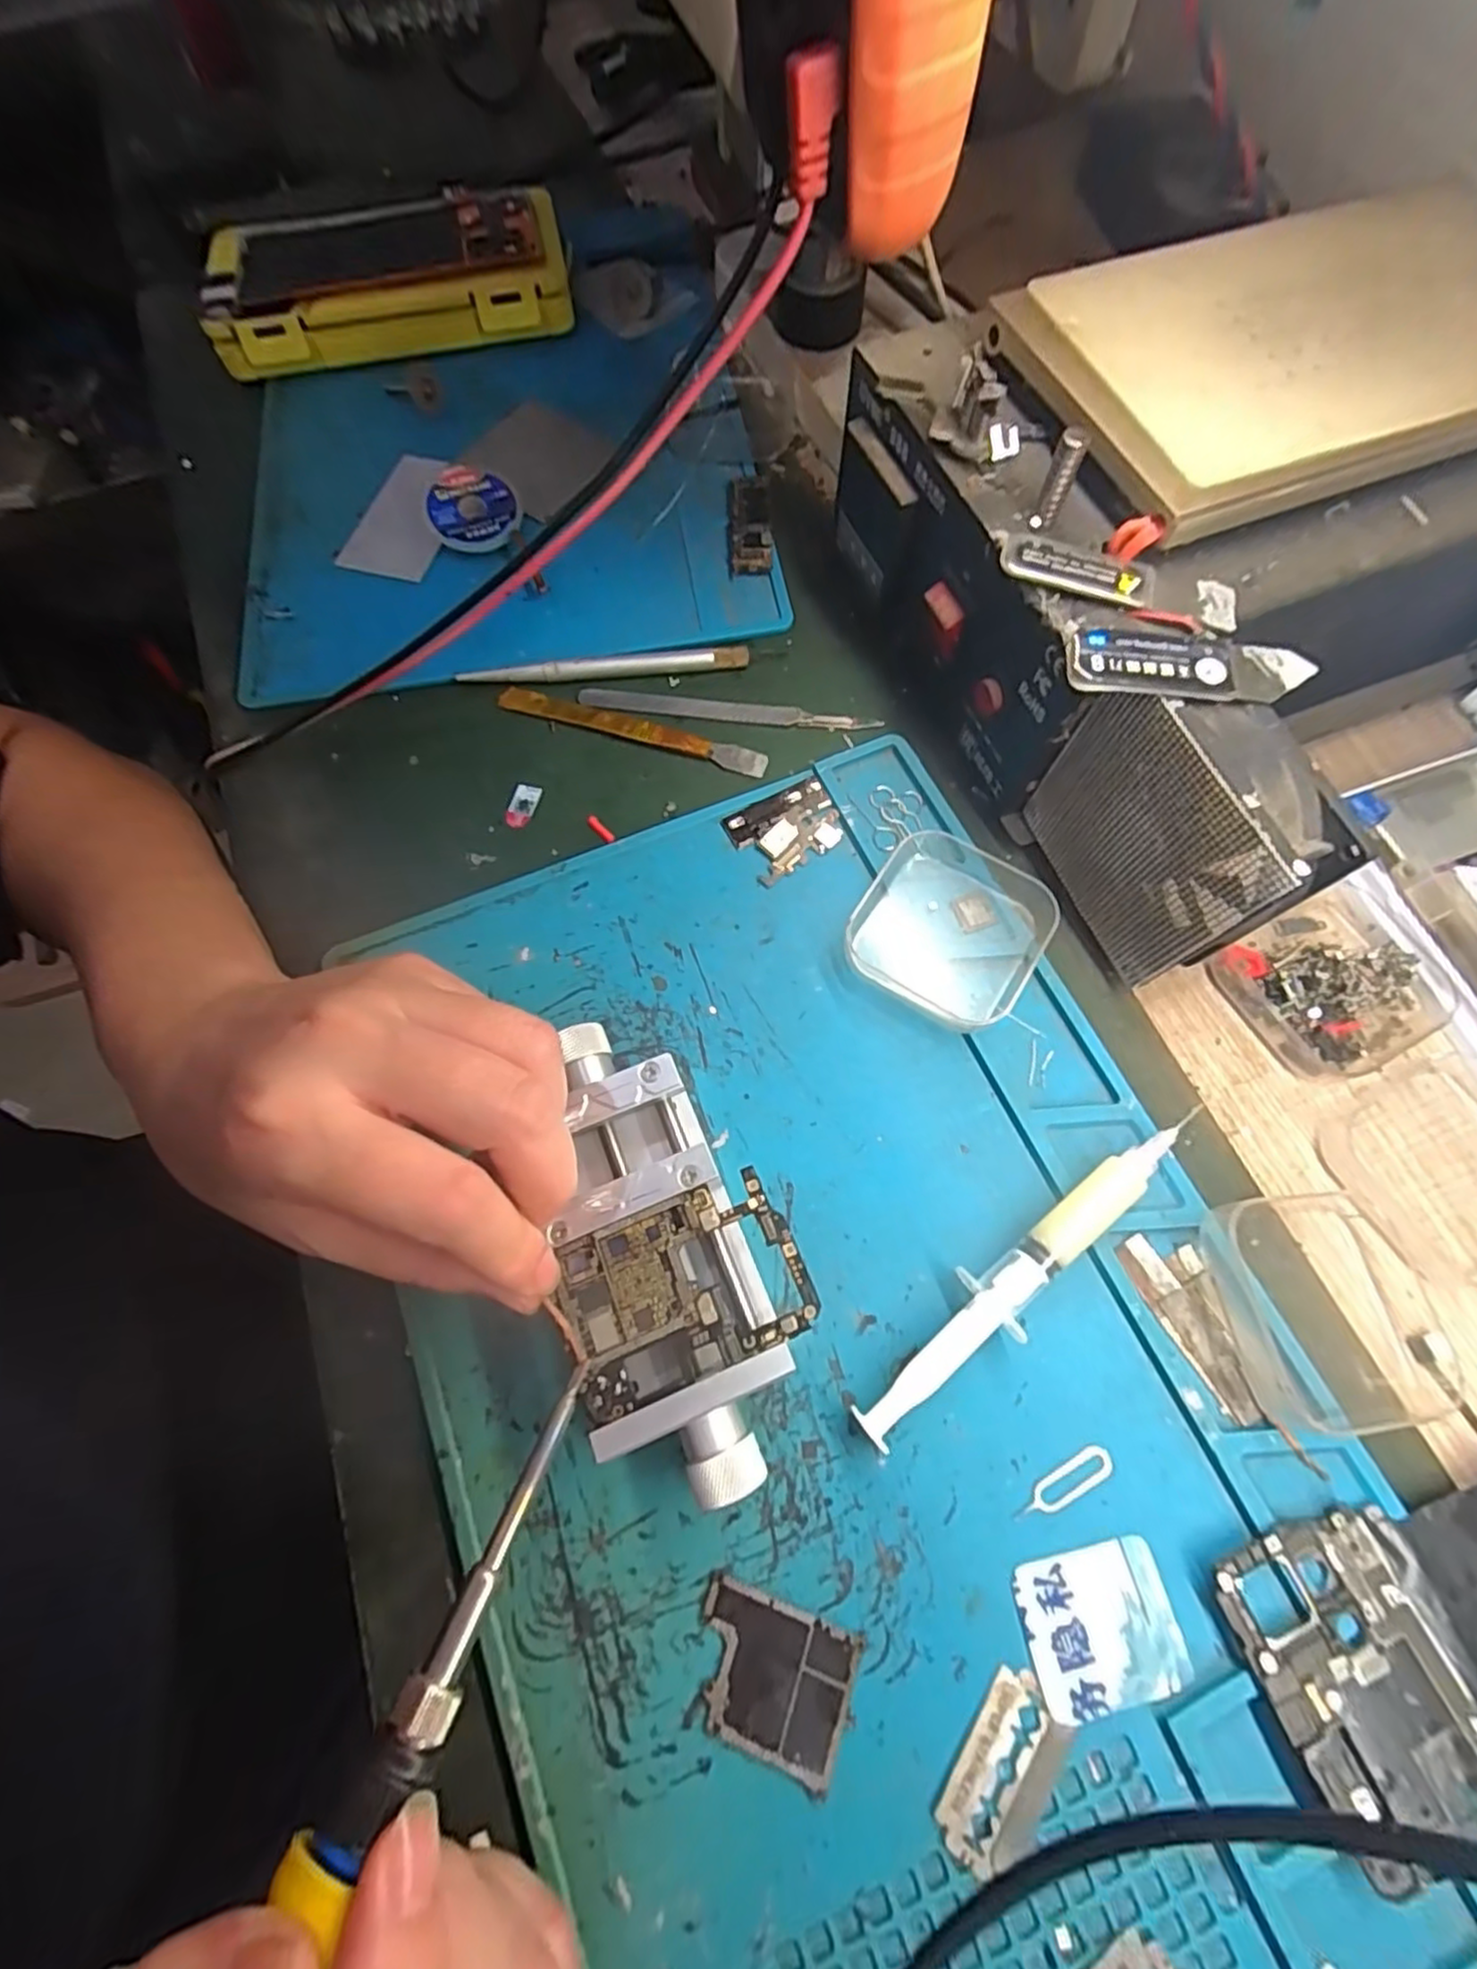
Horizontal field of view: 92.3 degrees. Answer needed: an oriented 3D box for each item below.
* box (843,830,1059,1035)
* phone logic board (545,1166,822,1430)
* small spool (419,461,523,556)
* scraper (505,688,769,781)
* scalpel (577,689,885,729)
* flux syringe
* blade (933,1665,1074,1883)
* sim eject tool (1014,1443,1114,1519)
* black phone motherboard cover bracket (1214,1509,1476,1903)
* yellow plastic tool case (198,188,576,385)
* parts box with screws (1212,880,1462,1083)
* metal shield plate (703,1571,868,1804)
[{"bbox_3d":[0.077,-0.022,0.260,0.064,0.018,0.066,33,73,13],"label":"box"},{"bbox_3d":[-0.016,0.085,0.199,0.067,0.004,0.046,-21,70,-6],"label":"phone logic board"},{"bbox_3d":[-0.127,-0.227,0.339,0.042,0.011,0.042,0,88,-5],"label":"small spool"},{"bbox_3d":[-0.046,-0.110,0.304,0.119,0.004,0.011,17,70,8],"label":"scraper"},{"bbox_3d":[-0.005,-0.119,0.308,0.128,0.005,0.010,5,69,4],"label":"scalpel"},{"bbox_3d":[0.090,0.087,0.220,0.138,0.015,0.018,-36,72,-11],"label":"flux syringe"},{"bbox_3d":[0.068,0.203,0.182,0.022,0.004,0.041,35,74,14],"label":"blade"},{"bbox_3d":[0.094,0.144,0.204,0.033,0.004,0.009,-28,71,-9],"label":"sim eject tool"},{"bbox_3d":[0.161,0.180,0.184,0.048,0.006,0.067,-20,70,-6],"label":"black phone motherboard cover bracket"},{"bbox_3d":[-0.192,-0.389,0.395,0.189,0.042,0.093,-13,69,-3],"label":"yellow plastic tool case"},{"bbox_3d":[0.214,-0.001,0.252,0.062,0.019,0.058,-27,70,-8],"label":"parts box with screws"},{"bbox_3d":[0.009,0.186,0.189,0.042,0.004,0.033,17,70,8],"label":"metal shield plate"}]

